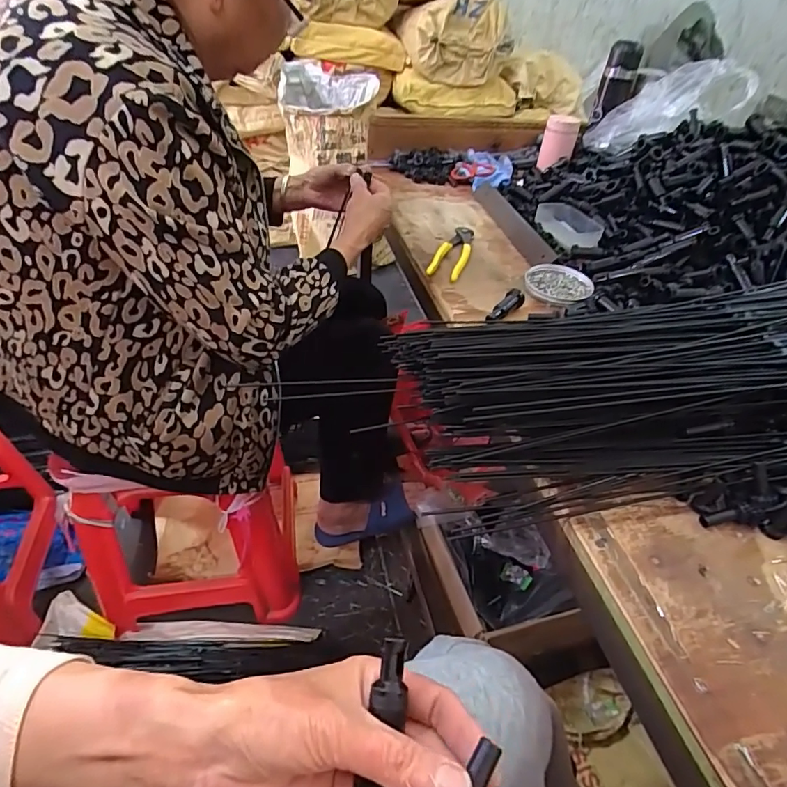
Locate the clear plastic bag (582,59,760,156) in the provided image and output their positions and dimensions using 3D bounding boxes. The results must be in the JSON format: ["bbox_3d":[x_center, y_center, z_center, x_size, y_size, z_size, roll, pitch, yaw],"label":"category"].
[{"bbox_3d":[0.514,-0.536,0.959,0.290,0.096,0.128,-14,32,34],"label":"clear plastic bag"}]

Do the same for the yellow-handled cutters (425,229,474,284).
[{"bbox_3d":[0.093,-0.215,0.762,0.044,0.014,0.169,16,42,12],"label":"yellow-handled cutters"}]

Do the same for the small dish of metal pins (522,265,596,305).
[{"bbox_3d":[0.229,-0.151,0.696,0.091,0.013,0.088,8,41,2],"label":"small dish of metal pins"}]

